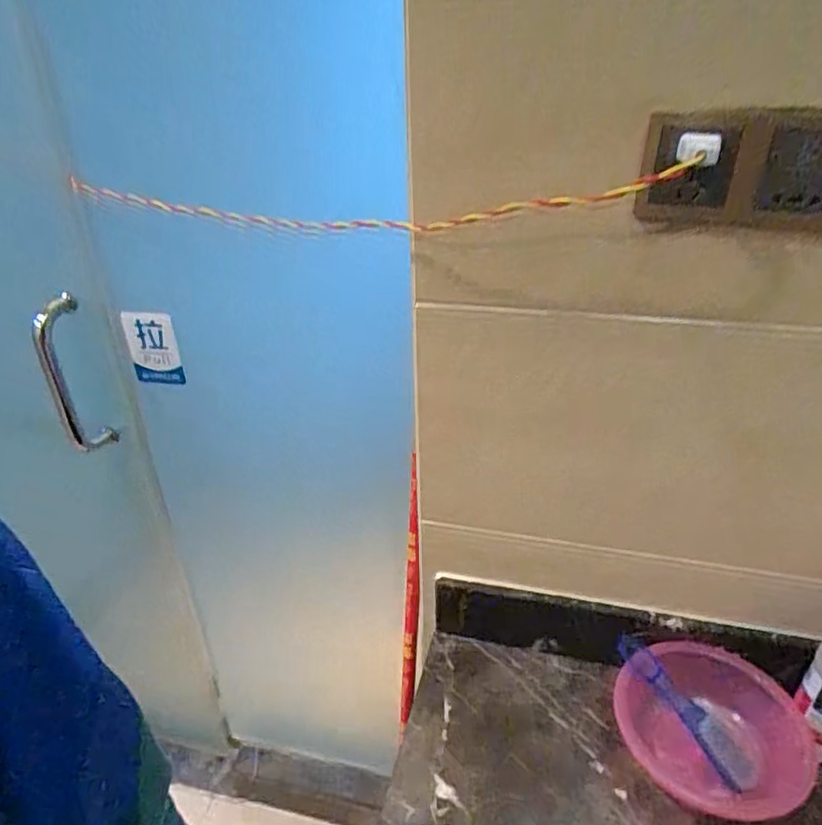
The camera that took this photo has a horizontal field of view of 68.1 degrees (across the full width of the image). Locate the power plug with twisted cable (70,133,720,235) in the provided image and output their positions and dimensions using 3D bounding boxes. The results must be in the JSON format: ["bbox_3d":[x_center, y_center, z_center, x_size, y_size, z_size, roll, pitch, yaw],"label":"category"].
[{"bbox_3d":[-0.085,-0.233,0.621,0.712,0.097,0.064,13,33,23],"label":"power plug with twisted cable"}]

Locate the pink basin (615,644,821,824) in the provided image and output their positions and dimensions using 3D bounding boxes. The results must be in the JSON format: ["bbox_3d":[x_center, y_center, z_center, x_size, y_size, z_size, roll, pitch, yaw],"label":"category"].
[{"bbox_3d":[0.332,0.365,0.688,0.200,0.082,0.182,18,35,30],"label":"pink basin"}]

